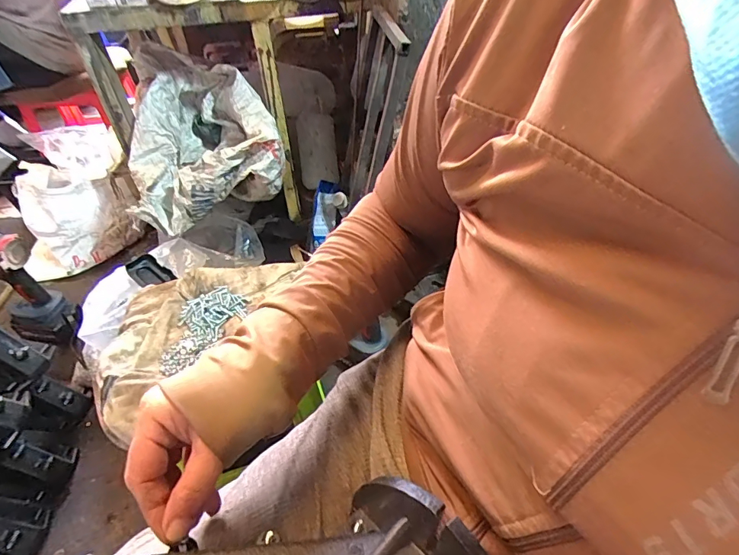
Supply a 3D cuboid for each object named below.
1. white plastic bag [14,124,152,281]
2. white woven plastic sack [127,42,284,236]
[{"bbox_3d":[-0.706,-0.180,1.016,0.281,0.237,0.223,-31,52,-27],"label":"white plastic bag"},{"bbox_3d":[-0.332,-0.282,0.860,0.271,0.222,0.289,-15,47,-13],"label":"white woven plastic sack"}]

